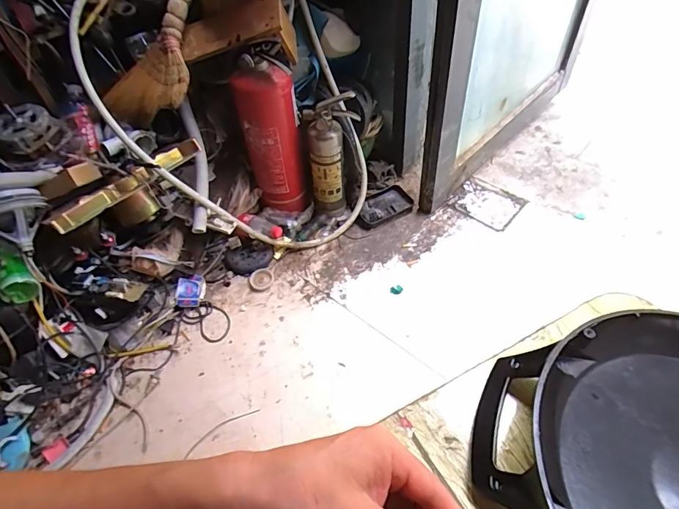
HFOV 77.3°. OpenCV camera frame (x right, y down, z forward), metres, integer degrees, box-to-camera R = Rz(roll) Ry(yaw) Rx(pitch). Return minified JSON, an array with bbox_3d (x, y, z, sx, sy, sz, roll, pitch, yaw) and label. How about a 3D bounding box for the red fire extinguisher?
[{"bbox_3d":[-0.176,-0.297,1.097,0.143,0.400,0.114,-16,50,-8],"label":"red fire extinguisher"}]

